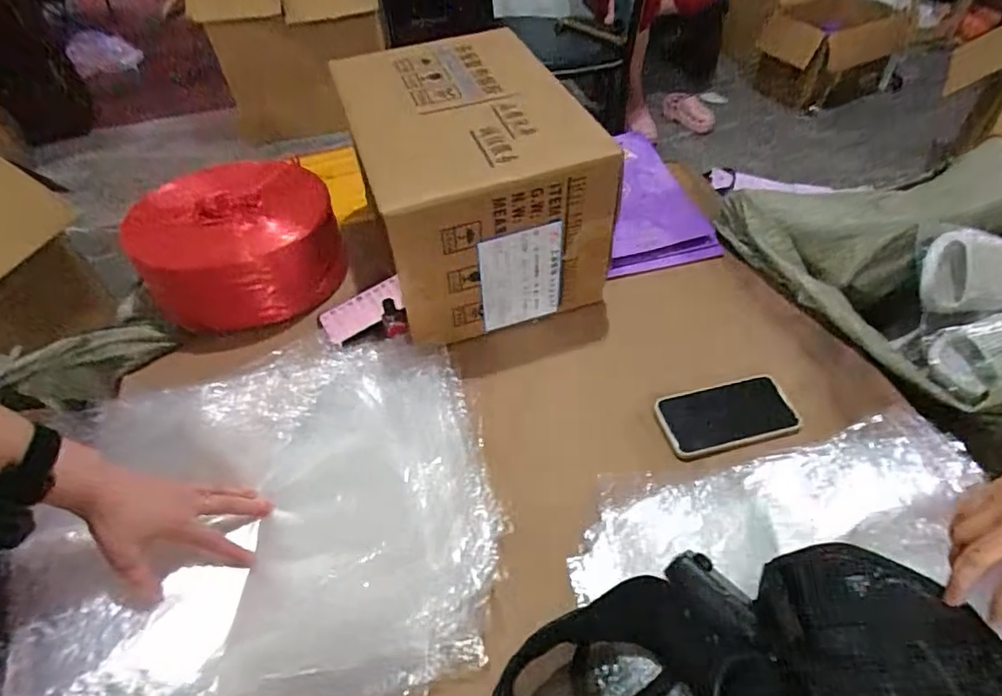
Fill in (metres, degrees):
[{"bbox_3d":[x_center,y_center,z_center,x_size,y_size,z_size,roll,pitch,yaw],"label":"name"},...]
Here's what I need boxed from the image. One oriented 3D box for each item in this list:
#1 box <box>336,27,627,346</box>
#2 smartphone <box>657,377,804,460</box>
[{"bbox_3d":[-0.043,-0.232,0.762,0.268,0.240,0.355,-18,50,-12],"label":"box"},{"bbox_3d":[0.267,0.080,0.663,0.150,0.015,0.077,-12,49,-6],"label":"smartphone"}]

